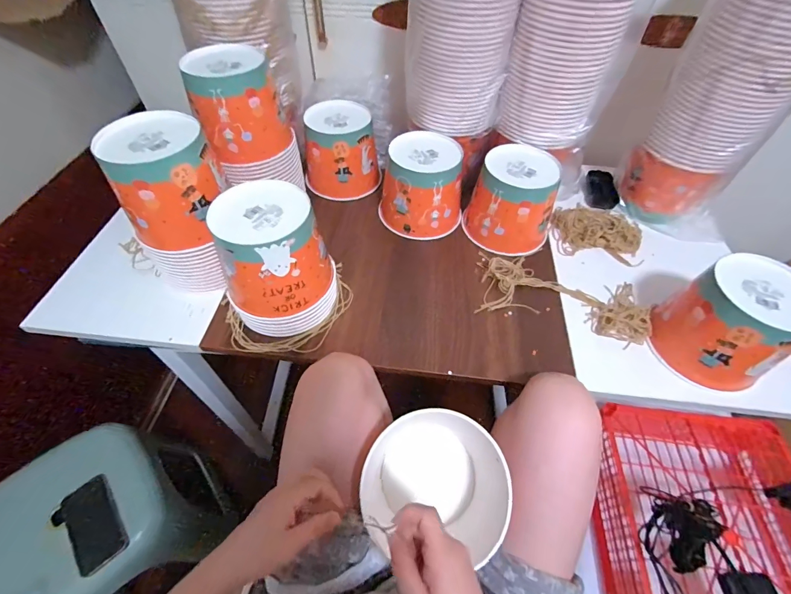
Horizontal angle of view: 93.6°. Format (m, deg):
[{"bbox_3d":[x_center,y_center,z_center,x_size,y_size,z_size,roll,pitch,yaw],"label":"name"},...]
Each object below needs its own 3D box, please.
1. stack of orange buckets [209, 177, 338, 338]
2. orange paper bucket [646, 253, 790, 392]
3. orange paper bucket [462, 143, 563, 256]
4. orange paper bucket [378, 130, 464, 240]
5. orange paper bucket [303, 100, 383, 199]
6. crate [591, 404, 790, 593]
[{"bbox_3d":[-0.166,-0.050,0.539,0.140,0.179,0.132,-12,54,-10],"label":"stack of orange buckets"},{"bbox_3d":[0.458,0.033,0.510,0.146,0.132,0.143,-25,58,-19],"label":"orange paper bucket"},{"bbox_3d":[0.209,-0.168,0.659,0.143,0.126,0.134,1,53,-1],"label":"orange paper bucket"},{"bbox_3d":[0.050,-0.201,0.681,0.152,0.133,0.134,8,53,5],"label":"orange paper bucket"},{"bbox_3d":[-0.107,-0.290,0.741,0.150,0.126,0.141,-4,53,-4],"label":"orange paper bucket"},{"bbox_3d":[0.591,0.455,0.673,0.360,0.174,0.465,5,53,2],"label":"crate"}]

